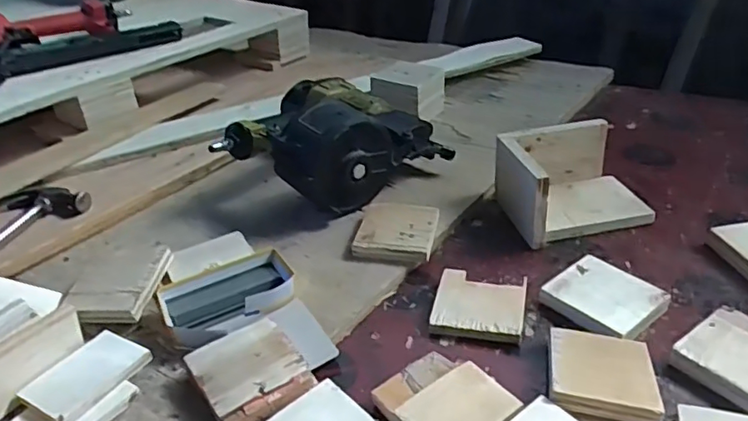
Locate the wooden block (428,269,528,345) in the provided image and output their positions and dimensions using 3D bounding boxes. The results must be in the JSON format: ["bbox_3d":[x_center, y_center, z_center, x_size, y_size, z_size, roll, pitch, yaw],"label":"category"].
[{"bbox_3d":[0.106,0.093,0.586,0.086,0.018,0.082,6,31,16],"label":"wooden block"}]

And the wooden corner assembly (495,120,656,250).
[{"bbox_3d":[0.243,-0.038,0.712,0.161,0.085,0.129,-7,32,-8],"label":"wooden corner assembly"}]

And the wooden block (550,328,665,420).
[{"bbox_3d":[0.190,0.133,0.489,0.082,0.017,0.091,9,31,13],"label":"wooden block"}]

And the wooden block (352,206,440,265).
[{"bbox_3d":[0.028,0.027,0.697,0.087,0.029,0.094,5,31,14],"label":"wooden block"}]

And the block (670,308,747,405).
[{"bbox_3d":[0.318,0.129,0.500,0.092,0.018,0.092,-23,35,-30],"label":"block"}]

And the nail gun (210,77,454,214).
[{"bbox_3d":[-0.041,-0.093,0.795,0.259,0.141,0.249,-1,33,0],"label":"nail gun"}]

